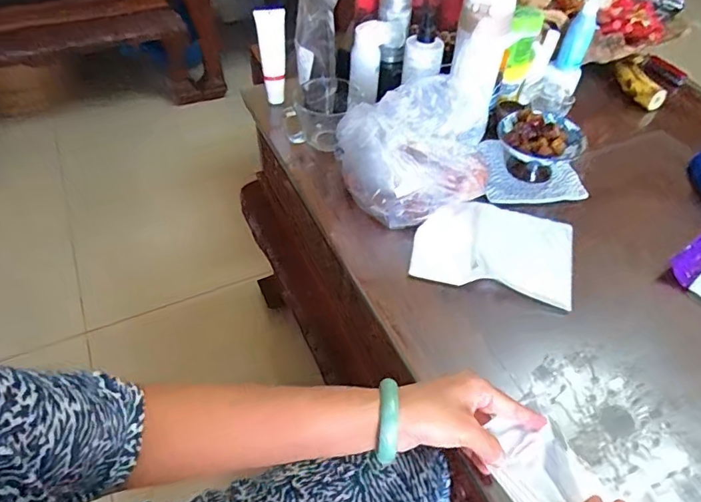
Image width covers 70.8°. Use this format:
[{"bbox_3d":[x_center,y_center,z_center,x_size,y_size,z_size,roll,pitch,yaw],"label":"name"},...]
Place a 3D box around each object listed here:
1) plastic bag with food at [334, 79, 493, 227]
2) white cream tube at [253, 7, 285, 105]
[{"bbox_3d":[0.083,-0.127,0.637,0.154,0.127,0.121,-21,53,-20],"label":"plastic bag with food"},{"bbox_3d":[-0.124,-0.310,0.782,0.044,0.146,0.036,-6,49,-9],"label":"white cream tube"}]

